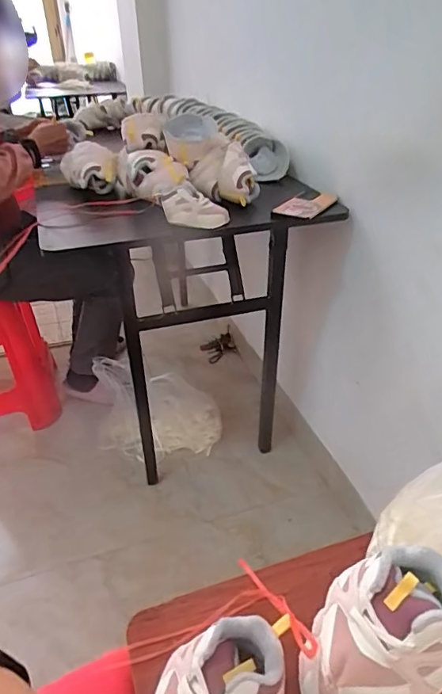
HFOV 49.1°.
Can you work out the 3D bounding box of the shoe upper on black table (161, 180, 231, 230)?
[{"bbox_3d":[-0.055,-0.265,0.919,0.125,0.056,0.077,21,40,28],"label":"shoe upper on black table"}]

